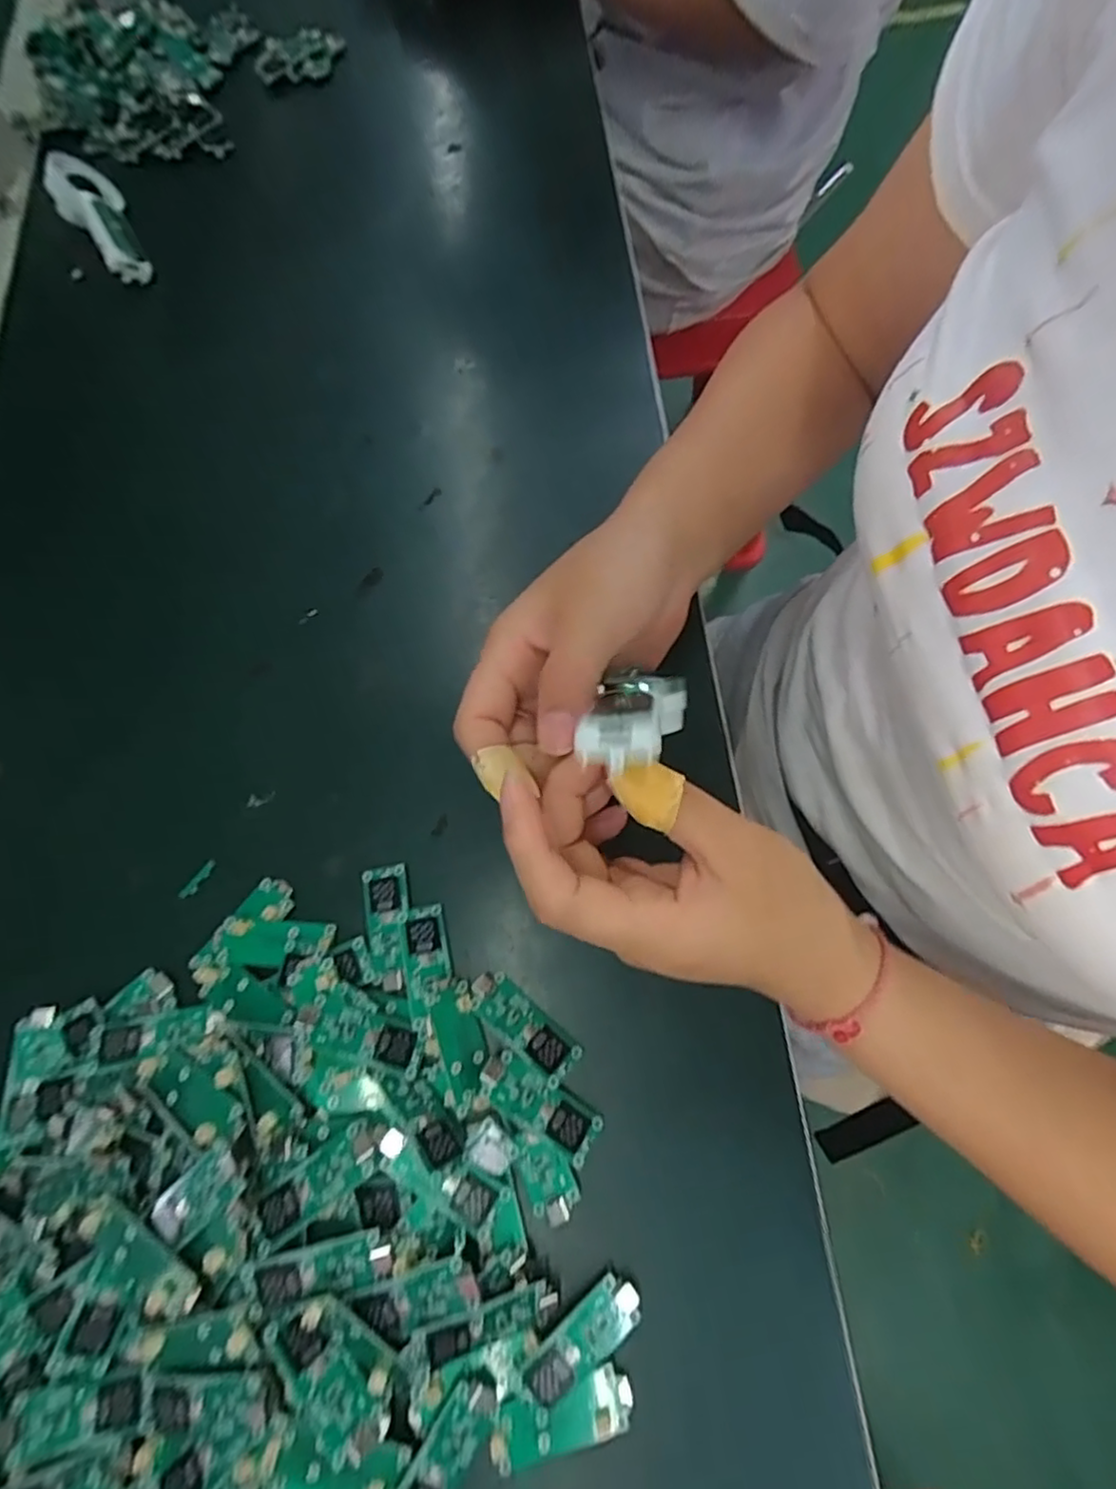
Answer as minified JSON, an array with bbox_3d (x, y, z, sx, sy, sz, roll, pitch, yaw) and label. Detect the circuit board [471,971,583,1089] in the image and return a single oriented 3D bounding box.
[{"bbox_3d":[-0.015,0.116,0.273,0.051,0.007,0.017,40,78,15],"label":"circuit board"}]

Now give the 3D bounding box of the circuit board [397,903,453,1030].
[{"bbox_3d":[-0.055,0.092,0.279,0.019,0.004,0.046,-14,71,-1],"label":"circuit board"}]

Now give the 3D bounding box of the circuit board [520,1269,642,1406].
[{"bbox_3d":[0.009,0.213,0.238,0.046,0.006,0.018,-37,73,-8],"label":"circuit board"}]

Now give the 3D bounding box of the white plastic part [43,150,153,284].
[{"bbox_3d":[-0.287,-0.328,0.414,0.037,0.034,0.084,-31,73,-9],"label":"white plastic part"}]

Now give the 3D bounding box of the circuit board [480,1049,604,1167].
[{"bbox_3d":[-0.008,0.141,0.259,0.049,0.007,0.019,31,76,13],"label":"circuit board"}]

